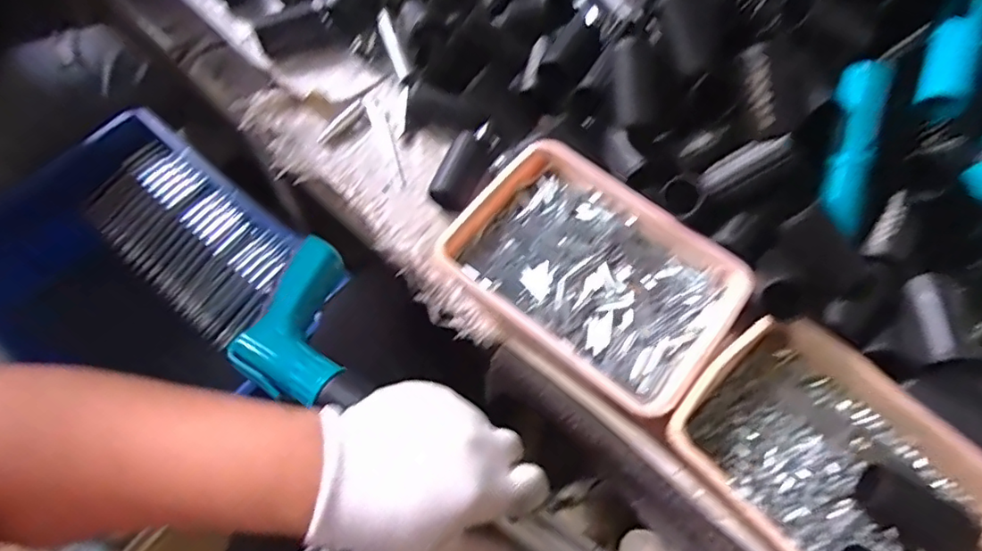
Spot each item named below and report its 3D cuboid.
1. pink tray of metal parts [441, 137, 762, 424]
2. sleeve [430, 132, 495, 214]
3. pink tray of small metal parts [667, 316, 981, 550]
[{"bbox_3d":[0.074,-0.003,0.429,0.200,0.033,0.145,36,69,13],"label":"pink tray of metal parts"},{"bbox_3d":[-0.022,-0.085,0.473,0.033,0.026,0.068,23,67,8],"label":"sleeve"},{"bbox_3d":[0.229,0.126,0.370,0.137,0.036,0.202,-41,73,-18],"label":"pink tray of small metal parts"}]

